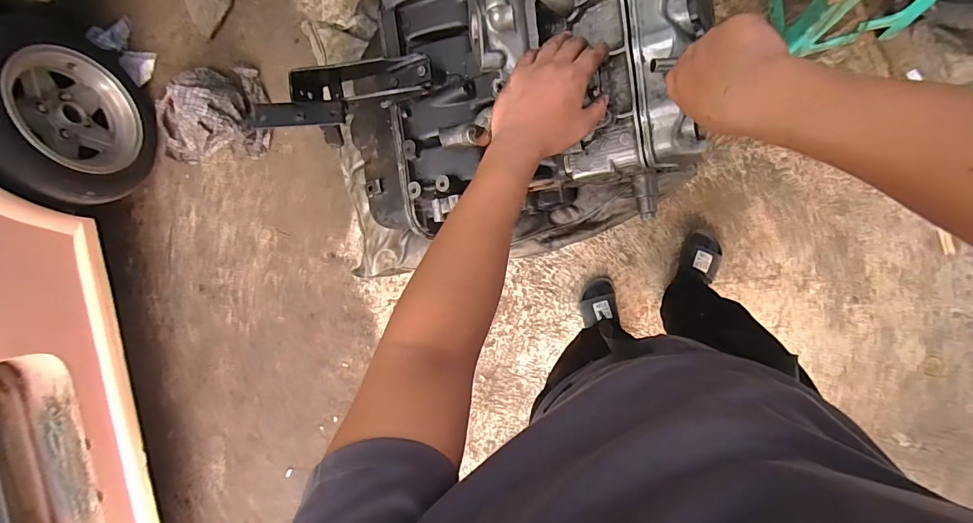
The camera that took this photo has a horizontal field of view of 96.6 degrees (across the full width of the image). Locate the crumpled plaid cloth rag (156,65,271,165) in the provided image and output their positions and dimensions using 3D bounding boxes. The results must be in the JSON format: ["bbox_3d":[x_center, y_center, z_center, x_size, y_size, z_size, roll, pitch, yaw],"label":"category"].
[{"bbox_3d":[-0.920,-0.479,1.353,0.397,0.212,0.296,-8,88,11],"label":"crumpled plaid cloth rag"}]

